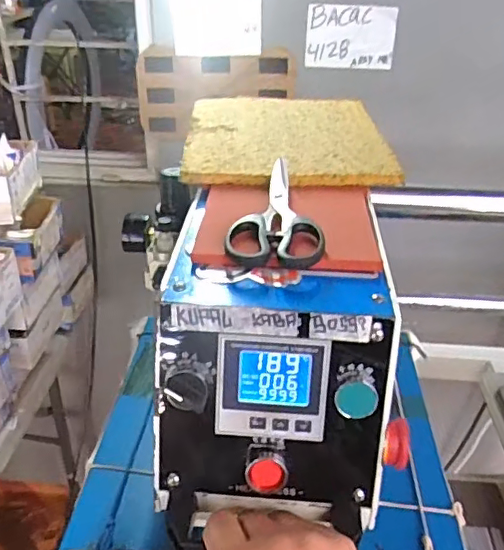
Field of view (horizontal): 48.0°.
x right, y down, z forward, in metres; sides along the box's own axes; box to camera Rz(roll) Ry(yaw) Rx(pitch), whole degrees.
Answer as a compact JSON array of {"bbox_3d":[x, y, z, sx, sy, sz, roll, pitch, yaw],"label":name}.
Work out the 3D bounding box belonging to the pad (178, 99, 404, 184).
[{"bbox_3d":[0.036,-0.153,0.609,0.200,0.012,0.258,2,32,-1],"label":"pad"}]

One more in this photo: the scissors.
[{"bbox_3d":[0.016,-0.055,0.451,0.068,0.015,0.165,2,32,-1],"label":"scissors"}]

